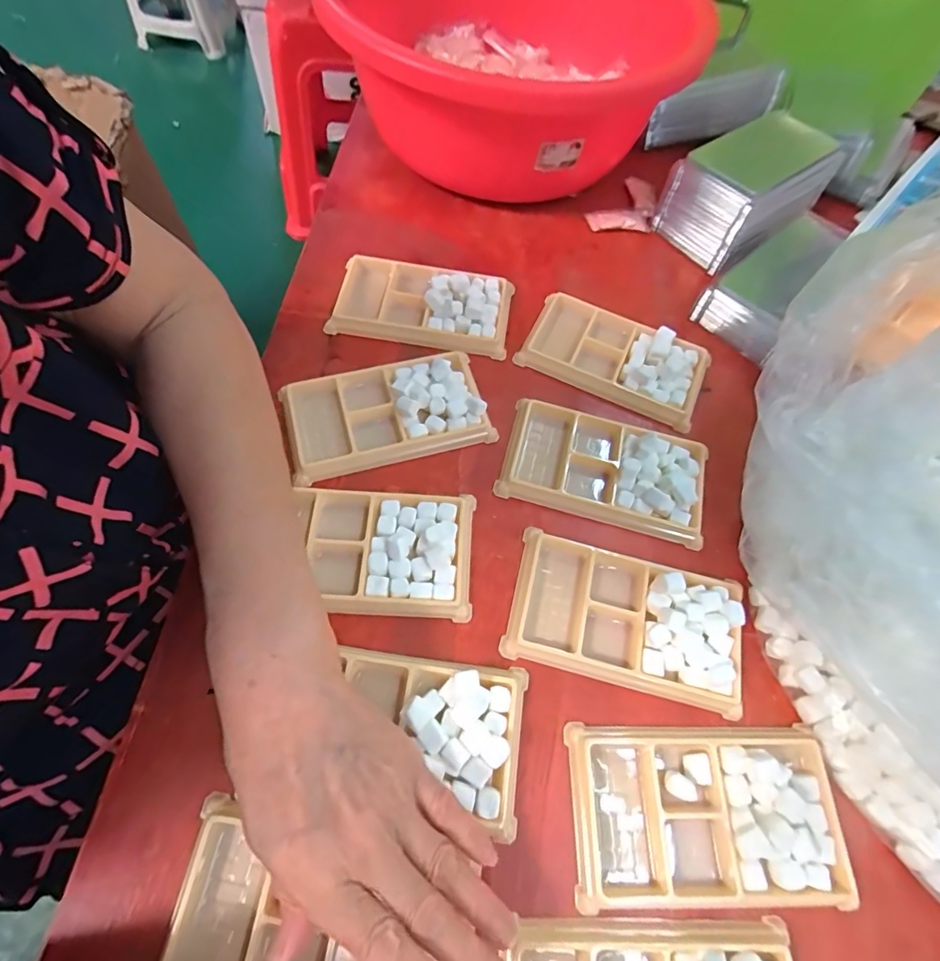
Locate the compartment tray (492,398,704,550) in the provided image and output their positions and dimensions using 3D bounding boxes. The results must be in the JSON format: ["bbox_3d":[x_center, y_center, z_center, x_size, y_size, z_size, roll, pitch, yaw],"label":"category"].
[{"bbox_3d":[0.091,-0.010,0.334,0.134,0.019,0.072,16,64,5],"label":"compartment tray"}]

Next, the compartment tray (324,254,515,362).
[{"bbox_3d":[-0.037,-0.139,0.390,0.136,0.018,0.072,10,64,2],"label":"compartment tray"}]

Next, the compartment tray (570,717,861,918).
[{"bbox_3d":[0.118,0.168,0.251,0.132,0.015,0.079,2,63,-1],"label":"compartment tray"}]

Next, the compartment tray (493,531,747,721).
[{"bbox_3d":[0.090,0.079,0.290,0.130,0.019,0.073,15,64,5],"label":"compartment tray"}]

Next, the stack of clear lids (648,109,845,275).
[{"bbox_3d":[0.235,-0.242,0.422,0.121,0.079,0.085,-32,69,-17],"label":"stack of clear lids"}]

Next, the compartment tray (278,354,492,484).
[{"bbox_3d":[-0.059,-0.048,0.346,0.136,0.020,0.073,-15,65,-10],"label":"compartment tray"}]

